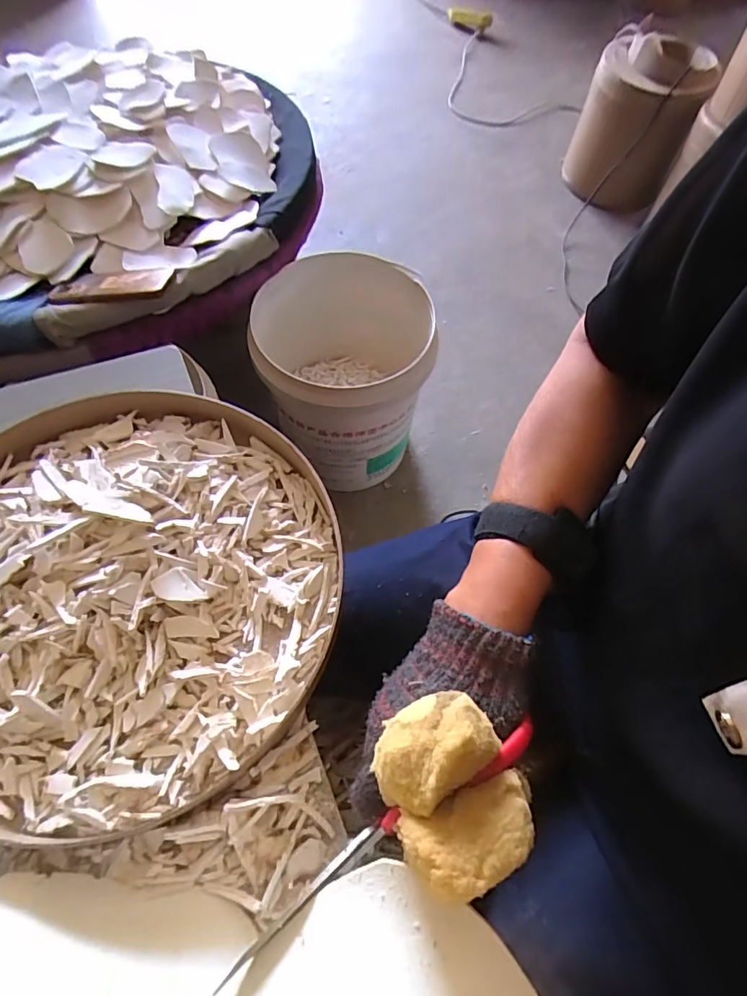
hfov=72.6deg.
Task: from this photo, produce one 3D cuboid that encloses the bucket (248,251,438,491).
[{"bbox_3d":[-0.054,-0.204,0.936,0.292,0.354,0.276,1,63,-2],"label":"bucket"}]

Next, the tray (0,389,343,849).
[{"bbox_3d":[-0.178,0.054,0.353,0.289,0.043,0.299,1,63,-2],"label":"tray"}]

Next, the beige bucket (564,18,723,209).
[{"bbox_3d":[0.597,-0.852,1.167,0.239,0.284,0.210,23,65,9],"label":"beige bucket"}]

